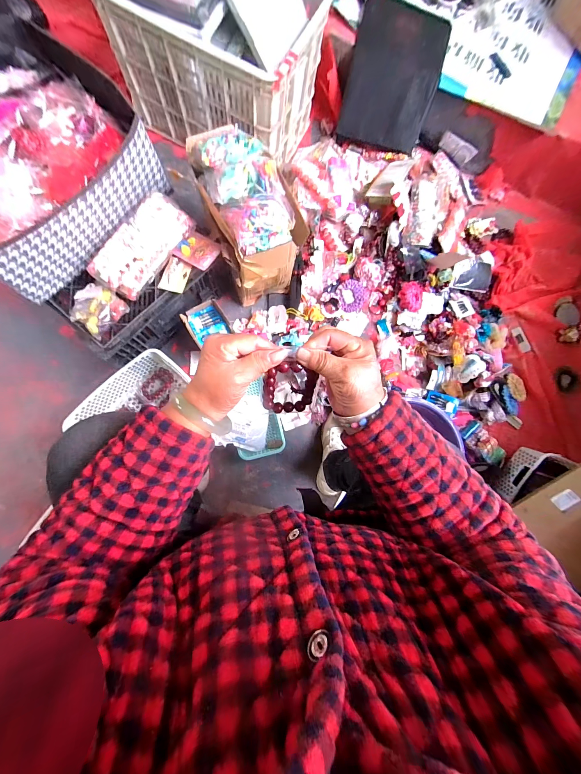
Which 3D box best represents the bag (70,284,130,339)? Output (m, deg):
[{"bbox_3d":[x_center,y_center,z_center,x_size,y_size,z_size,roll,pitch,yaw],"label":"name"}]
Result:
[{"bbox_3d":[-0.415,-0.167,0.586,0.104,0.030,0.093,36,79,-1],"label":"bag"}]

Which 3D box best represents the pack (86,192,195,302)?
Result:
[{"bbox_3d":[-0.316,-0.303,0.601,0.095,0.065,0.235,36,79,-1],"label":"pack"}]

